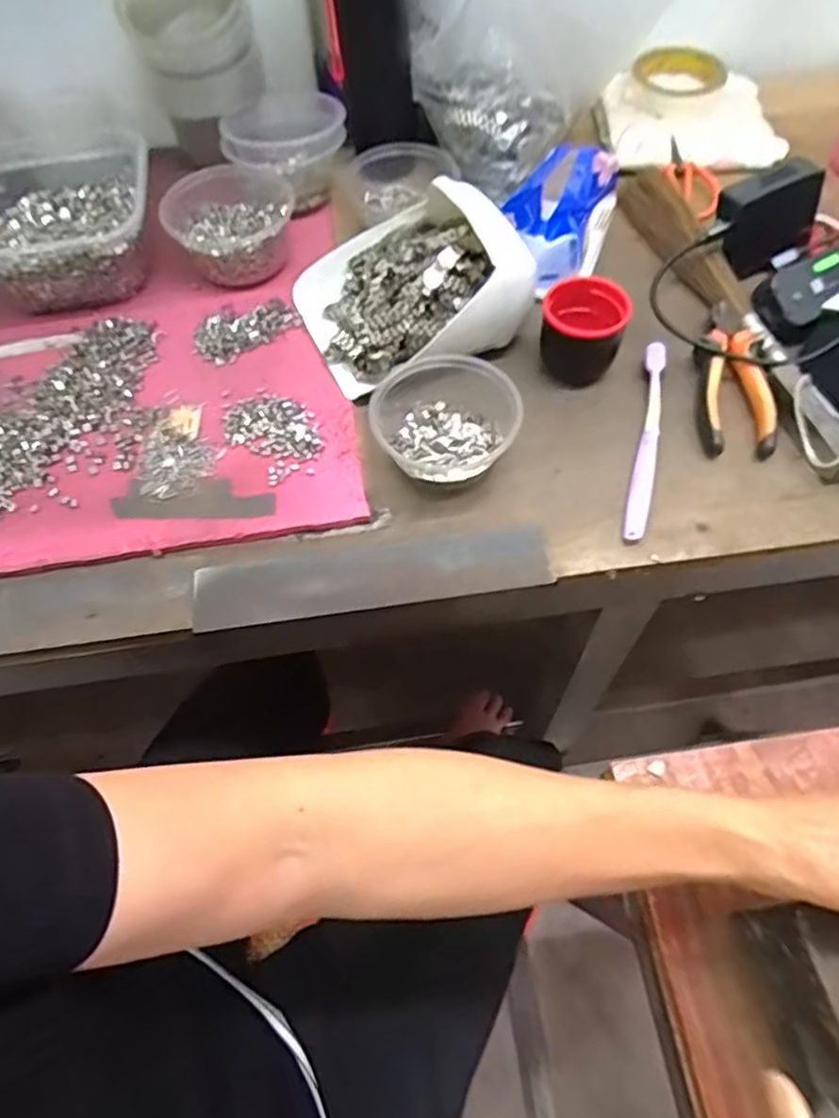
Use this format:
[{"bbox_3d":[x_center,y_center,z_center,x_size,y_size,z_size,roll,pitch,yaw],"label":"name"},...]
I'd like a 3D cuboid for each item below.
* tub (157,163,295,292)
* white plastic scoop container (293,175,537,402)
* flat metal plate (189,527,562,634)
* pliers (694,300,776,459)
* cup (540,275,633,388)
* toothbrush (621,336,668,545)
[{"bbox_3d":[-0.170,-0.310,0.602,0.112,0.058,0.119,-16,60,-6],"label":"tub"},{"bbox_3d":[-0.012,-0.232,0.542,0.167,0.064,0.158,-25,61,-11],"label":"white plastic scoop container"},{"bbox_3d":[-0.034,0.009,0.463,0.245,0.006,0.050,-8,65,-1],"label":"flat metal plate"},{"bbox_3d":[0.250,-0.147,0.527,0.054,0.015,0.144,6,66,5],"label":"pliers"},{"bbox_3d":[0.131,-0.183,0.533,0.067,0.062,0.052,14,62,11],"label":"cup"},{"bbox_3d":[0.174,-0.092,0.508,0.018,0.011,0.181,12,67,8],"label":"toothbrush"}]

